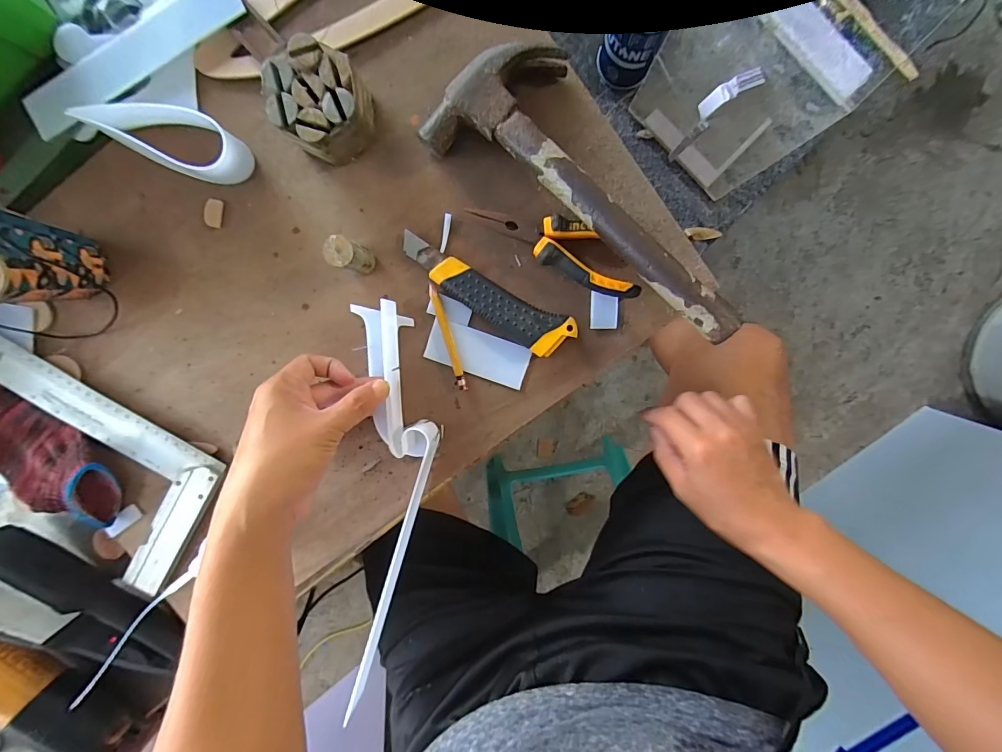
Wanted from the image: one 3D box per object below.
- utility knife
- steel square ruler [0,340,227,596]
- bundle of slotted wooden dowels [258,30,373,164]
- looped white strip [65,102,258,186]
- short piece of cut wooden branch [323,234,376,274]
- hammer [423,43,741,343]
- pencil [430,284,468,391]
[{"bbox_3d":[-0.015,-0.068,0.377,0.164,0.019,0.038,28,98,0],"label":"utility knife"},{"bbox_3d":[-0.400,0.082,0.411,0.256,0.022,0.139,31,98,0],"label":"steel square ruler"},{"bbox_3d":[-0.143,-0.218,0.351,0.073,0.053,0.071,0,97,4],"label":"bundle of slotted wooden dowels"},{"bbox_3d":[-0.283,-0.204,0.368,0.131,0.041,0.051,22,98,1],"label":"looped white strip"},{"bbox_3d":[-0.124,-0.100,0.362,0.025,0.055,0.023,0,97,4],"label":"short piece of cut wooden branch"},{"bbox_3d":[0.082,-0.156,0.343,0.291,0.052,0.114,36,98,-1],"label":"hammer"},{"bbox_3d":[-0.047,-0.034,0.387,0.010,0.007,0.096,-14,96,5],"label":"pencil"}]

